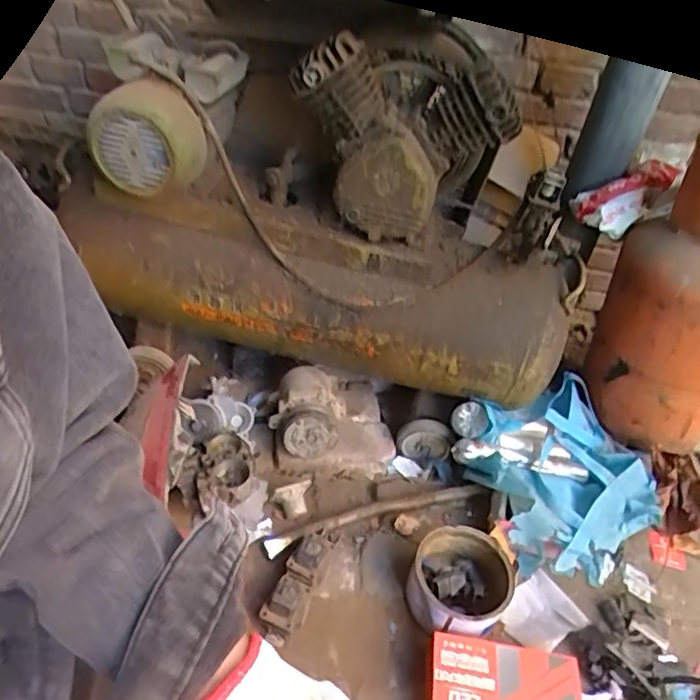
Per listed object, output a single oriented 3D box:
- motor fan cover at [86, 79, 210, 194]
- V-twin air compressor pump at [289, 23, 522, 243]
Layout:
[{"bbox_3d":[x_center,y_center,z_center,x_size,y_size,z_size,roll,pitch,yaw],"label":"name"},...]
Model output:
[{"bbox_3d":[-0.296,-0.306,0.891,0.145,0.141,0.088,17,41,11],"label":"motor fan cover"},{"bbox_3d":[0.087,-0.317,0.908,0.275,0.270,0.188,12,36,10],"label":"V-twin air compressor pump"}]

